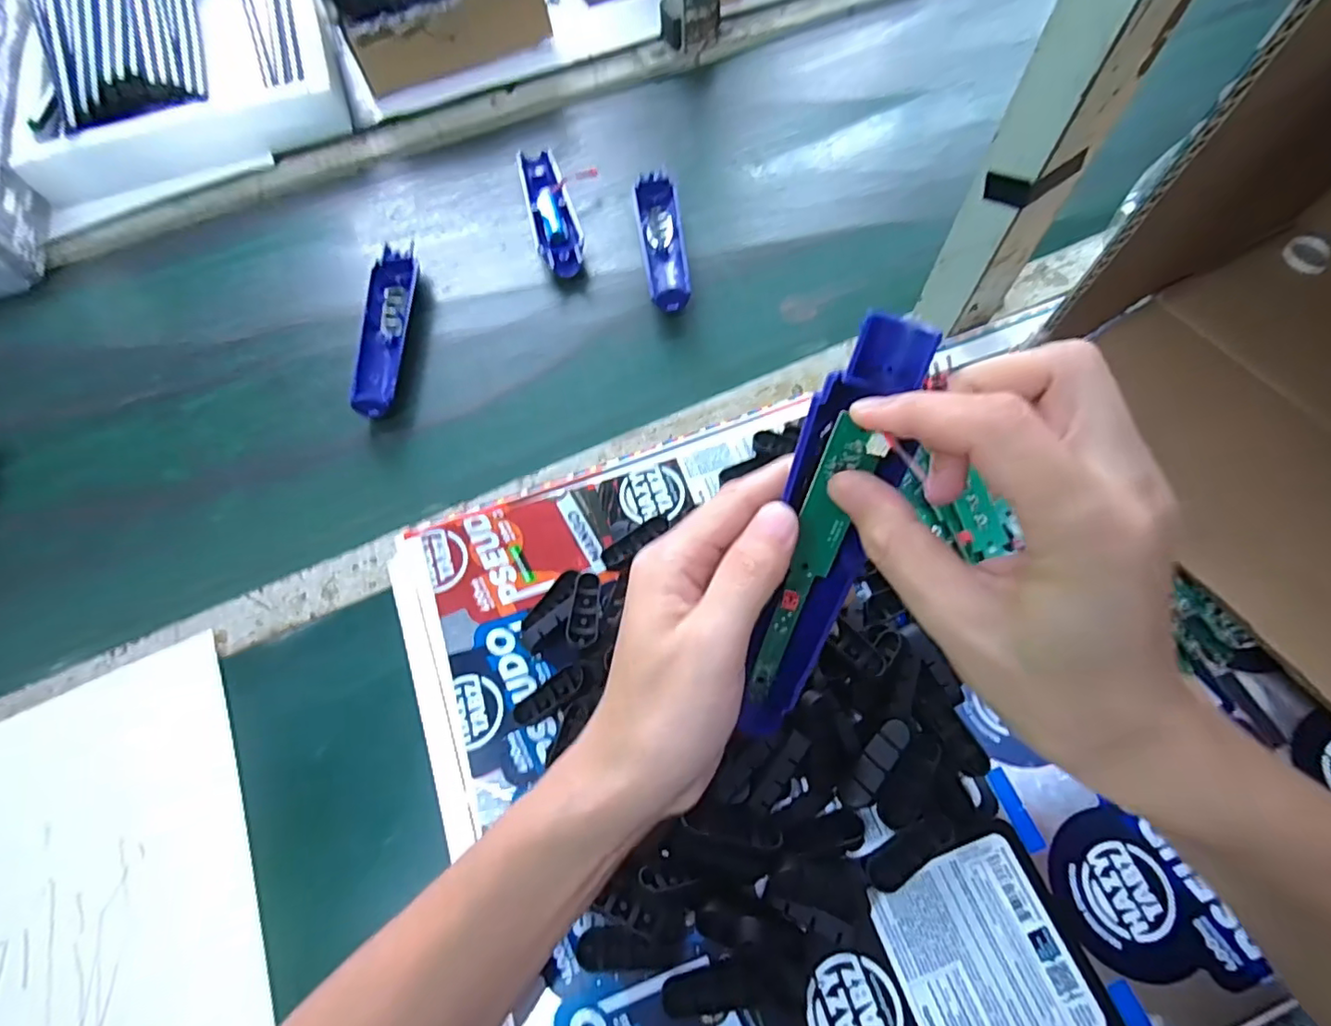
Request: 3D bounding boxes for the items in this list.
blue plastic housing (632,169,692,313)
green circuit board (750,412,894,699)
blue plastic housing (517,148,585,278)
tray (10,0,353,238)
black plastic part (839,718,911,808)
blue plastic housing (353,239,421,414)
[{"bbox_3d":[-0.002,-0.232,0.509,0.038,0.021,0.157,-8,63,-1],"label":"blue plastic housing"},{"bbox_3d":[0.056,0.025,0.237,0.018,0.132,0.008,19,31,12],"label":"green circuit board"},{"bbox_3d":[-0.103,-0.270,0.534,0.041,0.021,0.161,-16,64,-5],"label":"blue plastic housing"},{"bbox_3d":[-0.526,-0.483,0.624,0.288,0.087,0.388,-27,65,-10],"label":"tray"},{"bbox_3d":[0.105,0.126,0.298,0.013,0.008,0.050,34,96,18],"label":"black plastic part"},{"bbox_3d":[-0.226,-0.147,0.477,0.036,0.022,0.164,-4,63,1],"label":"blue plastic housing"}]

